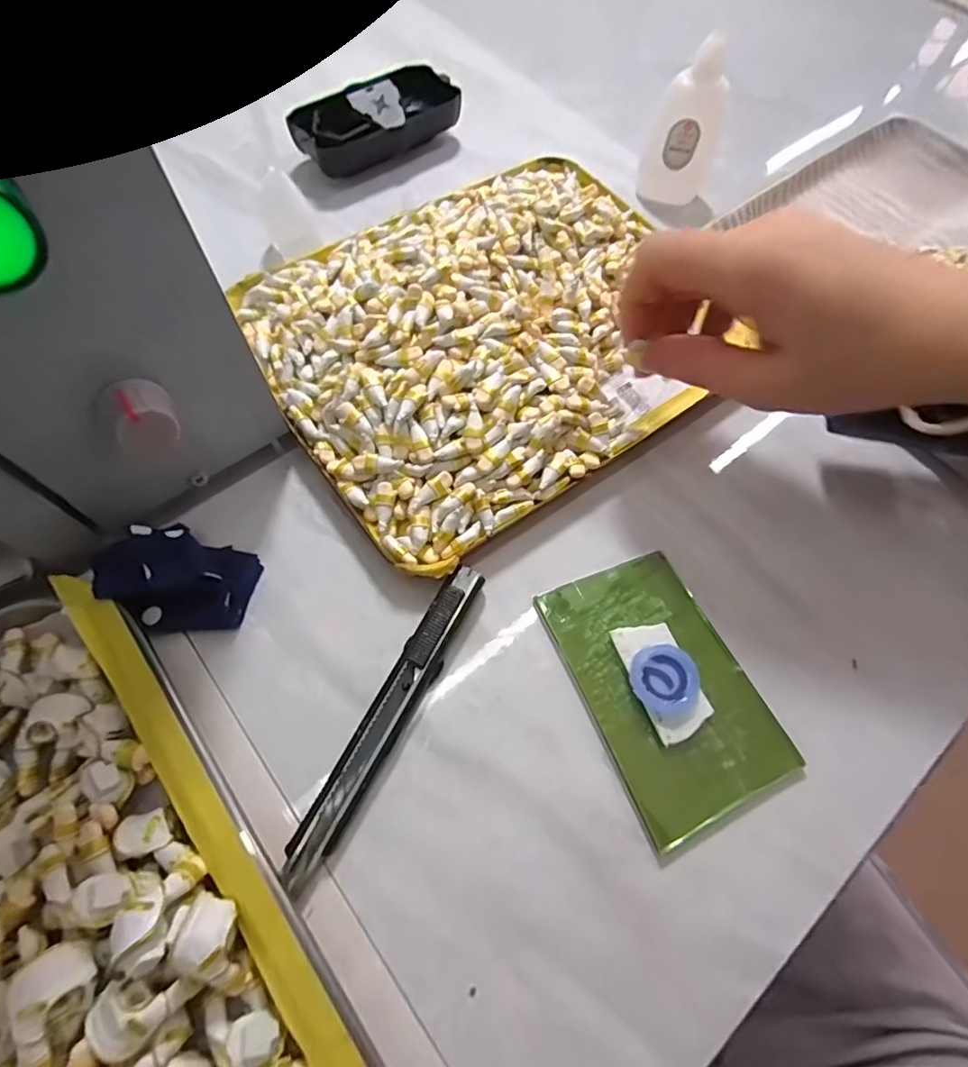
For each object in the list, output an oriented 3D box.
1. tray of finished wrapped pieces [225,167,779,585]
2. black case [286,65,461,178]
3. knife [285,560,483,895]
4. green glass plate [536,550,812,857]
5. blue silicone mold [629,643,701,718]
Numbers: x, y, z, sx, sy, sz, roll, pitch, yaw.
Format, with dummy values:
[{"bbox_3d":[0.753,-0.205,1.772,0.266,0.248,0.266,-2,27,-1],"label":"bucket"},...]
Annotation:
[{"bbox_3d":[0.008,-0.114,0.275,0.239,0.037,0.196,-33,72,-16],"label":"tray of finished wrapped pieces"},{"bbox_3d":[-0.071,-0.271,0.346,0.110,0.032,0.047,-27,70,-14],"label":"black case"},{"bbox_3d":[-0.036,0.070,0.206,0.015,0.010,0.129,27,67,9],"label":"knife"},{"bbox_3d":[0.073,0.061,0.216,0.066,0.006,0.104,-22,69,-12],"label":"green glass plate"},{"bbox_3d":[0.073,0.059,0.211,0.026,0.007,0.027,1,66,-2],"label":"blue silicone mold"}]

